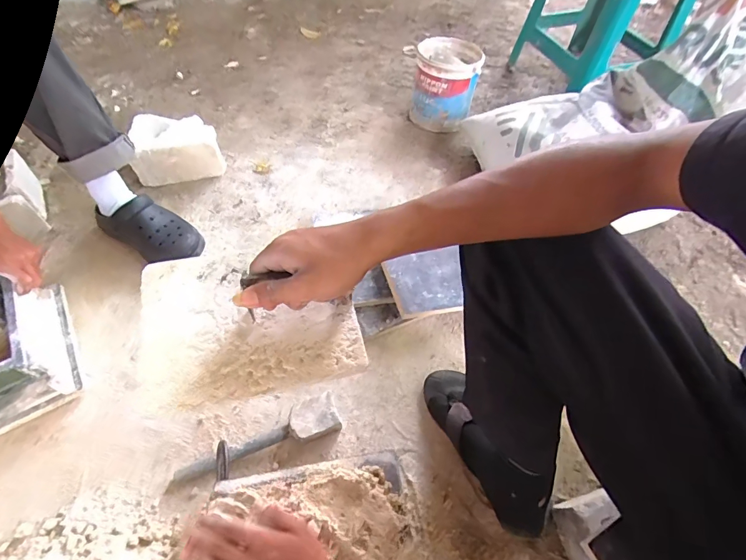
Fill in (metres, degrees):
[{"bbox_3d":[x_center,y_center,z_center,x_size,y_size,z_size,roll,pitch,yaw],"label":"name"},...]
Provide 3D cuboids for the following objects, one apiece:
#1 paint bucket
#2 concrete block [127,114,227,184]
[{"bbox_3d":[0.194,-0.562,1.128,0.200,0.197,0.200,0,54,0],"label":"paint bucket"},{"bbox_3d":[-0.485,-0.325,0.979,0.203,0.117,0.148,-15,55,-11],"label":"concrete block"}]

